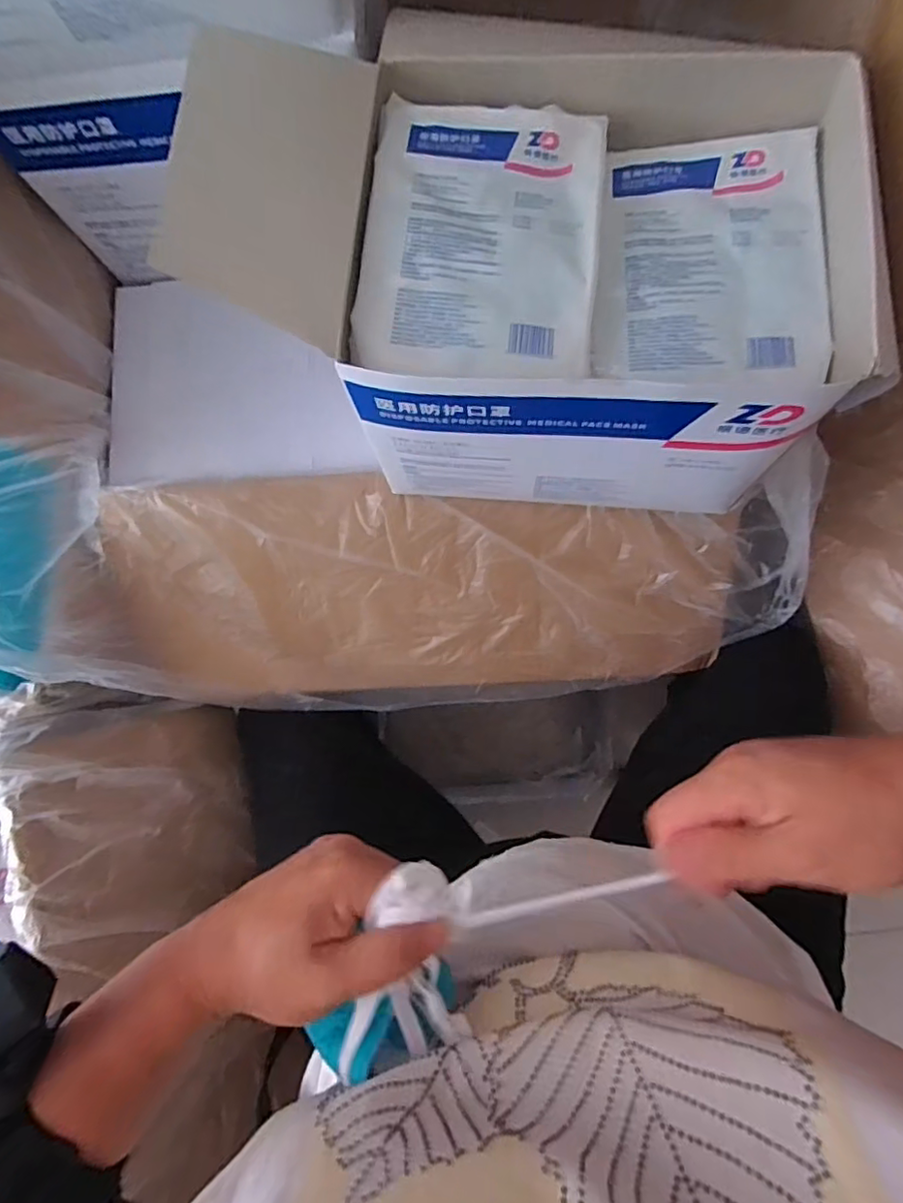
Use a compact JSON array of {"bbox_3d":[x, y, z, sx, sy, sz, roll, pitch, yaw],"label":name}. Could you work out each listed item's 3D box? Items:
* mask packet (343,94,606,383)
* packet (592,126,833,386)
[{"bbox_3d":[0.018,-0.203,0.326,0.127,0.025,0.174,5,81,5],"label":"mask packet"},{"bbox_3d":[0.146,-0.196,0.331,0.119,0.019,0.161,6,82,5],"label":"packet"}]

